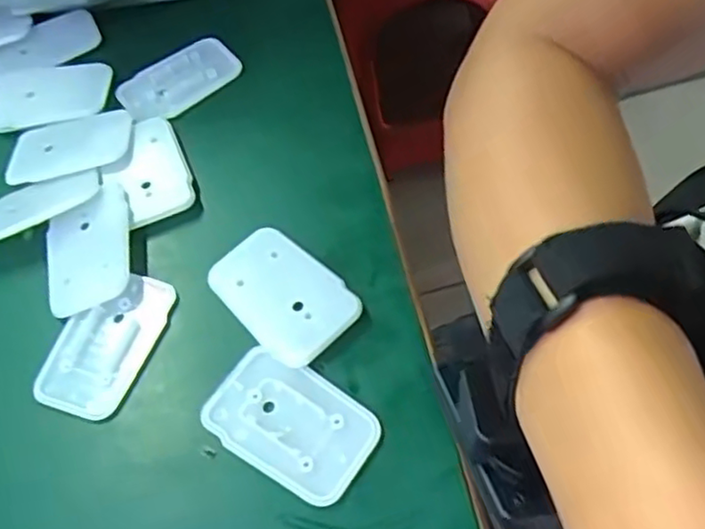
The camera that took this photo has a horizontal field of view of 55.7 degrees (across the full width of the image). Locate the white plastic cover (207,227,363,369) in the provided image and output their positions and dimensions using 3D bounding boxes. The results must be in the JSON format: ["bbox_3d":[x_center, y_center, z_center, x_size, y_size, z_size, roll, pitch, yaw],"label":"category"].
[{"bbox_3d":[-0.032,0.013,0.302,0.044,0.007,0.068,-40,63,-18],"label":"white plastic cover"}]

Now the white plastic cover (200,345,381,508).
[{"bbox_3d":[-0.026,0.063,0.272,0.069,0.004,0.044,30,65,21],"label":"white plastic cover"}]

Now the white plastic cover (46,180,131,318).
[{"bbox_3d":[-0.129,-0.010,0.324,0.040,0.008,0.066,-13,58,-4],"label":"white plastic cover"}]

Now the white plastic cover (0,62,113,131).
[{"bbox_3d":[-0.180,-0.097,0.386,0.082,0.006,0.040,-5,66,7],"label":"white plastic cover"}]

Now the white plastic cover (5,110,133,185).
[{"bbox_3d":[-0.153,-0.065,0.363,0.066,0.006,0.041,-8,58,0],"label":"white plastic cover"}]

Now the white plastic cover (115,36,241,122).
[{"bbox_3d":[-0.101,-0.108,0.387,0.070,0.006,0.041,-37,62,-17],"label":"white plastic cover"}]

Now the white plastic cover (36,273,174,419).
[{"bbox_3d":[-0.111,0.035,0.303,0.040,0.007,0.069,20,62,16],"label":"white plastic cover"}]

